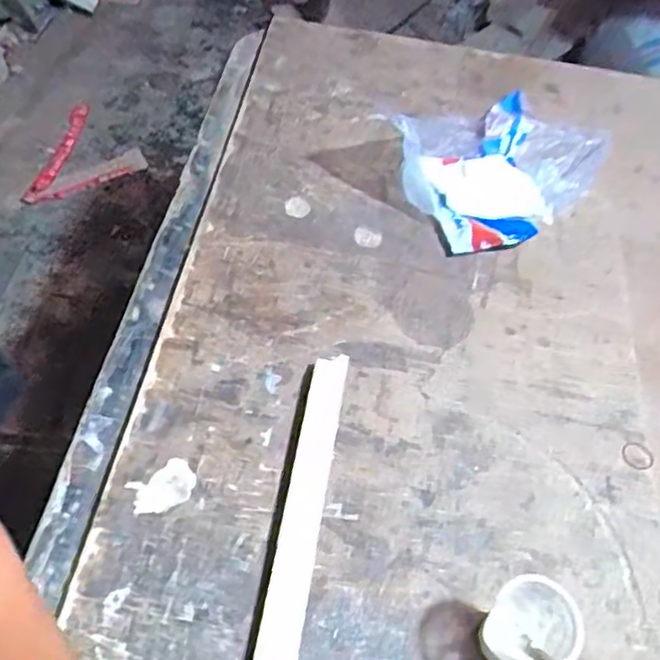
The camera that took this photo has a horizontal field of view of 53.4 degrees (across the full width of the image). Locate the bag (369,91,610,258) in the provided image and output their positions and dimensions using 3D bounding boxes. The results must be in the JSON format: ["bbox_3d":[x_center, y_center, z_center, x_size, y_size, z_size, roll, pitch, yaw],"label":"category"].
[{"bbox_3d":[0.239,-0.255,0.928,0.316,0.070,0.274,-25,62,-20],"label":"bag"}]

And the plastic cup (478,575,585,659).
[{"bbox_3d":[0.171,0.259,0.570,0.065,0.090,0.060,2,57,-4],"label":"plastic cup"}]

